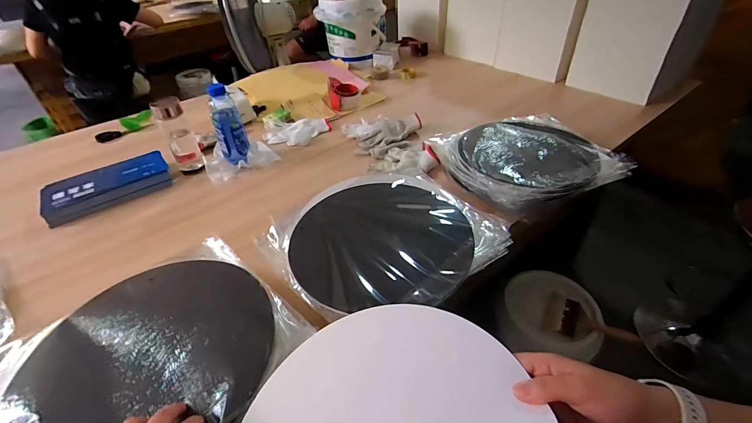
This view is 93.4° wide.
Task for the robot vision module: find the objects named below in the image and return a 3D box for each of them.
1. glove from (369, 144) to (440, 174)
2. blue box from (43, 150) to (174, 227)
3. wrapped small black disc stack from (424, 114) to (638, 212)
[{"bbox_3d":[0.070,-0.142,0.907,0.169,0.031,0.109,-2,40,2],"label":"glove"},{"bbox_3d":[-0.647,-0.064,0.859,0.260,0.038,0.132,-28,46,-27],"label":"blue box"},{"bbox_3d":[0.353,-0.136,0.850,0.342,0.056,0.337,-16,41,-15],"label":"wrapped small black disc stack"}]

